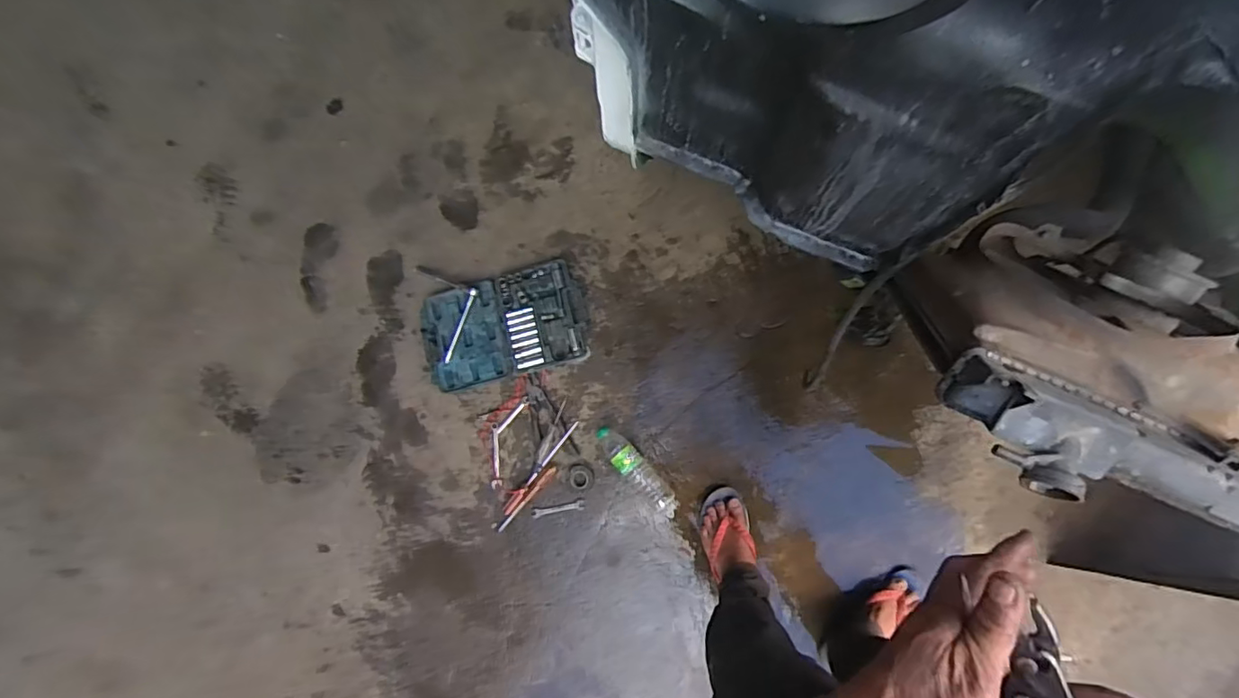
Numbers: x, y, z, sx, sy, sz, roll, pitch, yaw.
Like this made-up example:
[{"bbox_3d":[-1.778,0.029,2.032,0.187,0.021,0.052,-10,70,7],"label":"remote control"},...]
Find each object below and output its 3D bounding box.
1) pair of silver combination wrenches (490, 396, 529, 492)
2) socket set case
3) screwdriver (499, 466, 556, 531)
[{"bbox_3d":[-0.282,0.215,1.338,0.073,0.029,0.222,16,87,7],"label":"pair of silver combination wrenches"},{"bbox_3d":[-0.275,-0.057,1.339,0.390,0.039,0.249,-14,82,2],"label":"socket set case"},{"bbox_3d":[-0.215,0.354,1.323,0.019,0.017,0.191,41,90,7],"label":"screwdriver"}]

